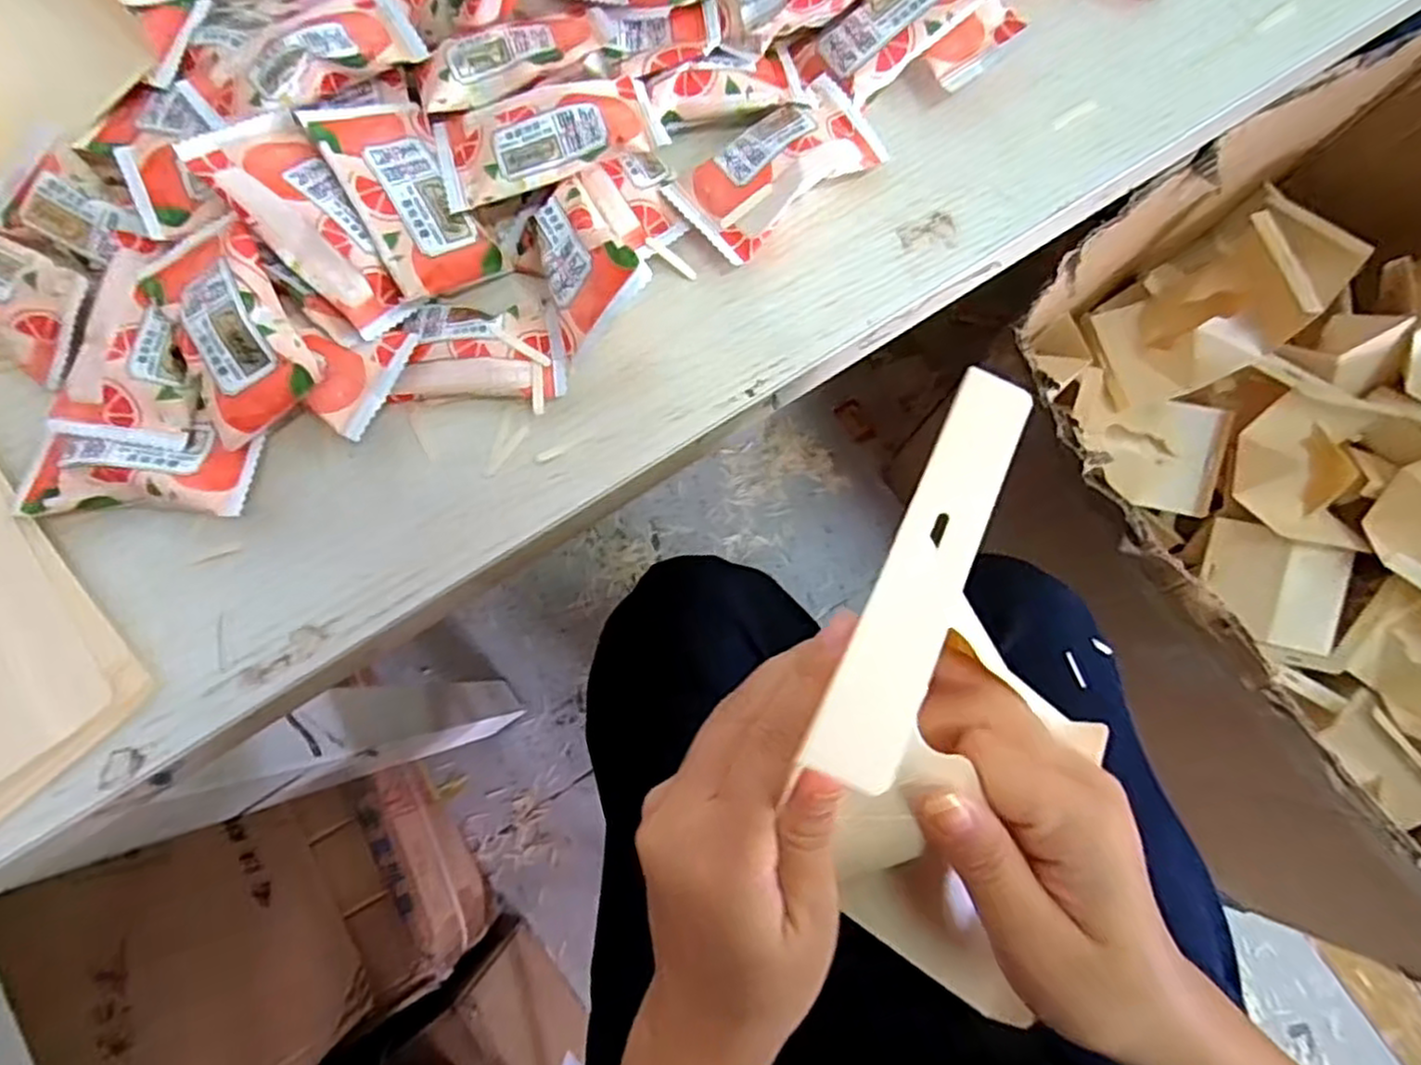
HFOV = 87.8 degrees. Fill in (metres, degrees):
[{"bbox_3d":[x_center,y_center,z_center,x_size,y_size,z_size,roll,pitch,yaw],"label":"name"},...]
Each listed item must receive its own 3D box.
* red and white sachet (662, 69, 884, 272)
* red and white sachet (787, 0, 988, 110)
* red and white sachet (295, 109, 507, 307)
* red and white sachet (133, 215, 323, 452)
[{"bbox_3d":[0.025,-0.130,0.263,0.075,0.016,0.037,-39,81,-9],"label":"red and white sachet"},{"bbox_3d":[0.065,-0.185,0.265,0.069,0.008,0.035,-32,80,14],"label":"red and white sachet"},{"bbox_3d":[-0.101,-0.113,0.245,0.035,0.010,0.068,-30,89,-23],"label":"red and white sachet"},{"bbox_3d":[-0.151,-0.066,0.229,0.038,0.014,0.067,-29,80,-7],"label":"red and white sachet"}]

